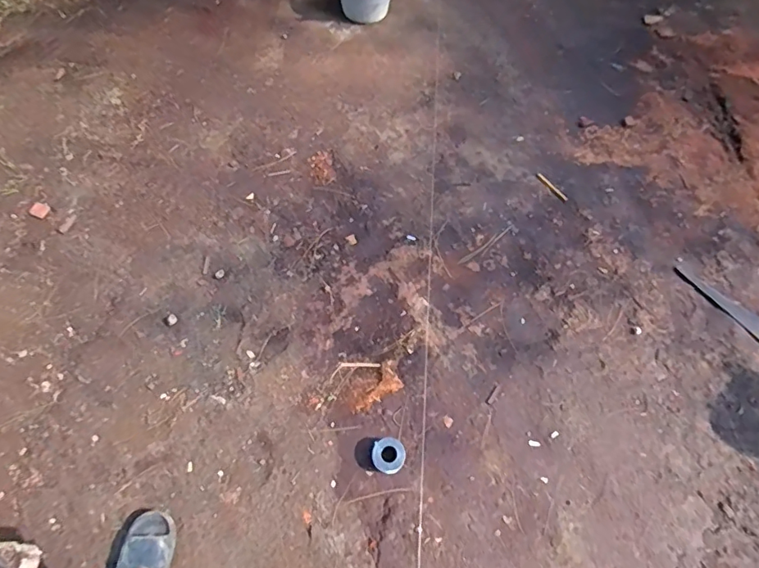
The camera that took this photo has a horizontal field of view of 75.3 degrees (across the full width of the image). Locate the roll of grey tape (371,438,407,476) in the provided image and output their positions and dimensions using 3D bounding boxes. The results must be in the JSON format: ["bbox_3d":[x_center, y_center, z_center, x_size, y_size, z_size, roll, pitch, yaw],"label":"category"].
[{"bbox_3d":[0.022,0.456,1.302,0.089,0.052,0.093,1,65,-1],"label":"roll of grey tape"}]

